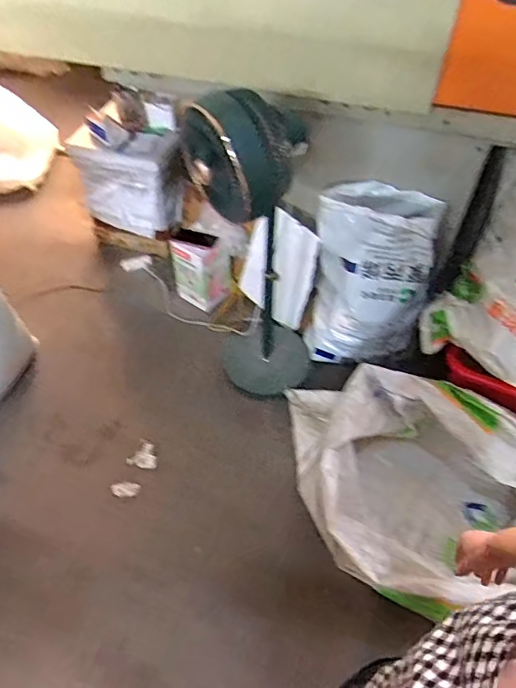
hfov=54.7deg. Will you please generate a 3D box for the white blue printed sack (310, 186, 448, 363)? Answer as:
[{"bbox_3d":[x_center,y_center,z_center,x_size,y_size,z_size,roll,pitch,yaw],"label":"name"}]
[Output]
[{"bbox_3d":[0.356,-0.222,1.635,0.339,0.544,0.304,7,53,2],"label":"white blue printed sack"}]

